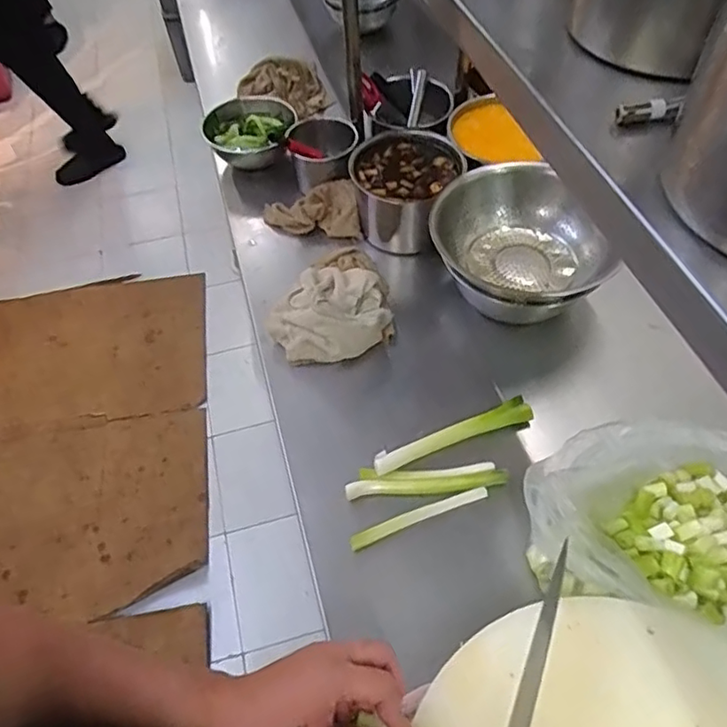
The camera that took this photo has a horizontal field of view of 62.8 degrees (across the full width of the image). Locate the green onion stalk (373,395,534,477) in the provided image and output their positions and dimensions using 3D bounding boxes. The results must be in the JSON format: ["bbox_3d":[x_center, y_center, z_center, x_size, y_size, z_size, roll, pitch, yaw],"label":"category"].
[{"bbox_3d":[0.114,0.092,0.751,0.212,0.020,0.034,-18,55,-8],"label":"green onion stalk"}]

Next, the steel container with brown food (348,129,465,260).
[{"bbox_3d":[0.072,-0.279,0.965,0.166,0.120,0.149,-8,55,-3],"label":"steel container with brown food"}]

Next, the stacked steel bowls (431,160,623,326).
[{"bbox_3d":[0.205,-0.154,0.839,0.196,0.122,0.231,-13,55,-7],"label":"stacked steel bowls"}]

